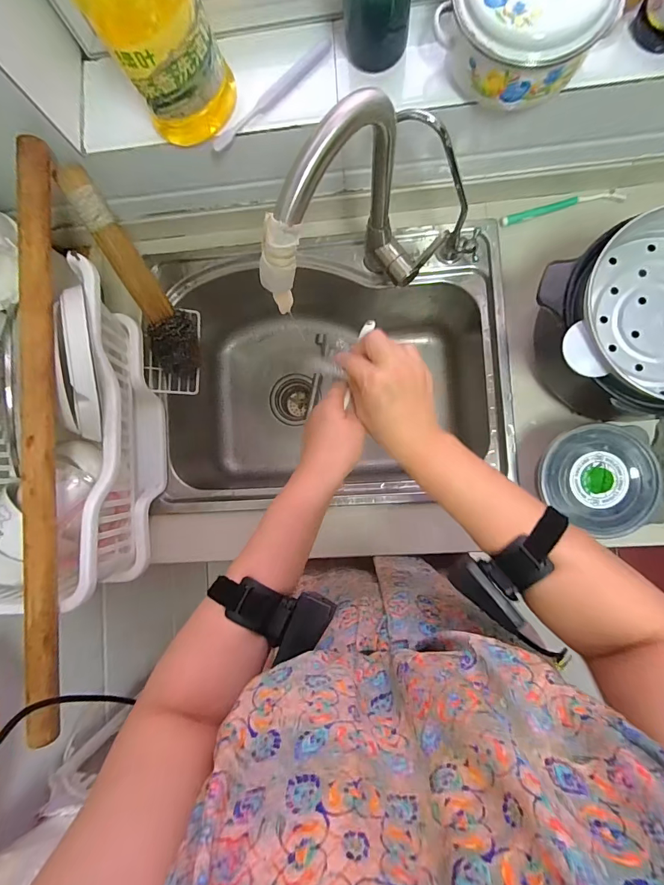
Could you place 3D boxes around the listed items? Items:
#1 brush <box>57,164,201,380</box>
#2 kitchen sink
[{"bbox_3d":[-0.289,-0.236,0.596,0.078,0.050,0.301,-21,119,5],"label":"brush"},{"bbox_3d":[-0.002,-0.106,0.750,0.568,0.230,0.433,-2,87,7],"label":"kitchen sink"}]

